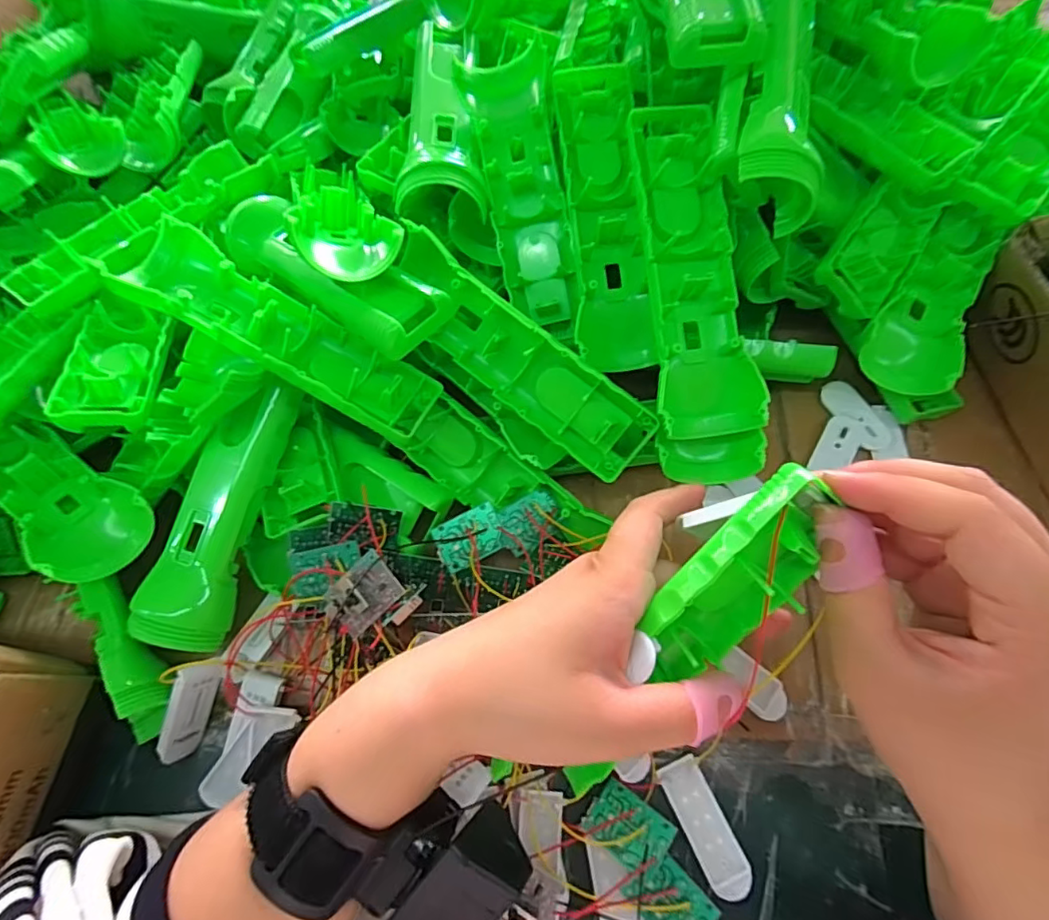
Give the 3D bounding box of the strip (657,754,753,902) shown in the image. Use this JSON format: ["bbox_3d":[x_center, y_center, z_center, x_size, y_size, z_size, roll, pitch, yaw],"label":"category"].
[{"bbox_3d":[0.085,0.172,0.254,0.020,0.007,0.057,-24,65,-8],"label":"strip"}]

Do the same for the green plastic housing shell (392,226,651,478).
[{"bbox_3d":[-0.009,-0.056,0.278,0.167,0.034,0.038,43,73,5],"label":"green plastic housing shell"}]

